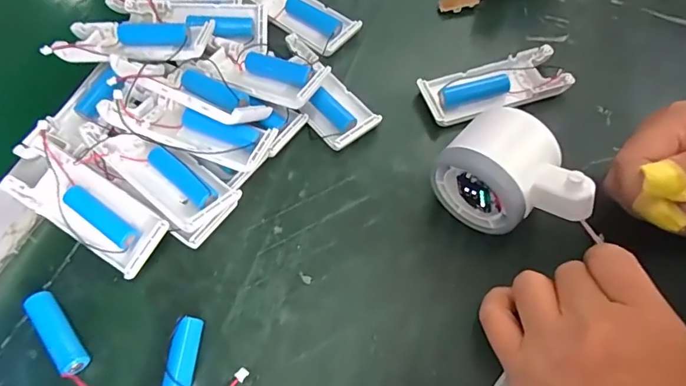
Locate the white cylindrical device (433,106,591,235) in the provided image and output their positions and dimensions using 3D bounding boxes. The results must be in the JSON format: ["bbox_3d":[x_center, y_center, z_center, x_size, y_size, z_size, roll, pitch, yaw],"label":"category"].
[{"bbox_3d":[0.099,-0.009,0.271,0.077,0.056,0.053,37,68,17],"label":"white cylindrical device"}]

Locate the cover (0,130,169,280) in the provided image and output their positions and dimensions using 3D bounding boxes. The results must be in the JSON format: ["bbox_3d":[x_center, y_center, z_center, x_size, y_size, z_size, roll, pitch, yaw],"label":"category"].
[{"bbox_3d":[-0.156,0.008,0.285,0.101,0.027,0.038,29,66,15],"label":"cover"}]

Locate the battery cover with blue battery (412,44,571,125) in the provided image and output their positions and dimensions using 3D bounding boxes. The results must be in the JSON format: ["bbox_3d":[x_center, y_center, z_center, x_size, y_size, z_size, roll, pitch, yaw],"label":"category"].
[{"bbox_3d":[0.110,-0.078,0.338,0.103,0.014,0.041,-16,63,-8],"label":"battery cover with blue battery"}]

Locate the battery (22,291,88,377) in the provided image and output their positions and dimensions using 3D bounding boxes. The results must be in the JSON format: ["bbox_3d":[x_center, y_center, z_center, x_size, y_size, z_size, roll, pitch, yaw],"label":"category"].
[{"bbox_3d":[-0.157,0.076,0.256,0.013,0.014,0.053,-38,68,-18],"label":"battery"}]

